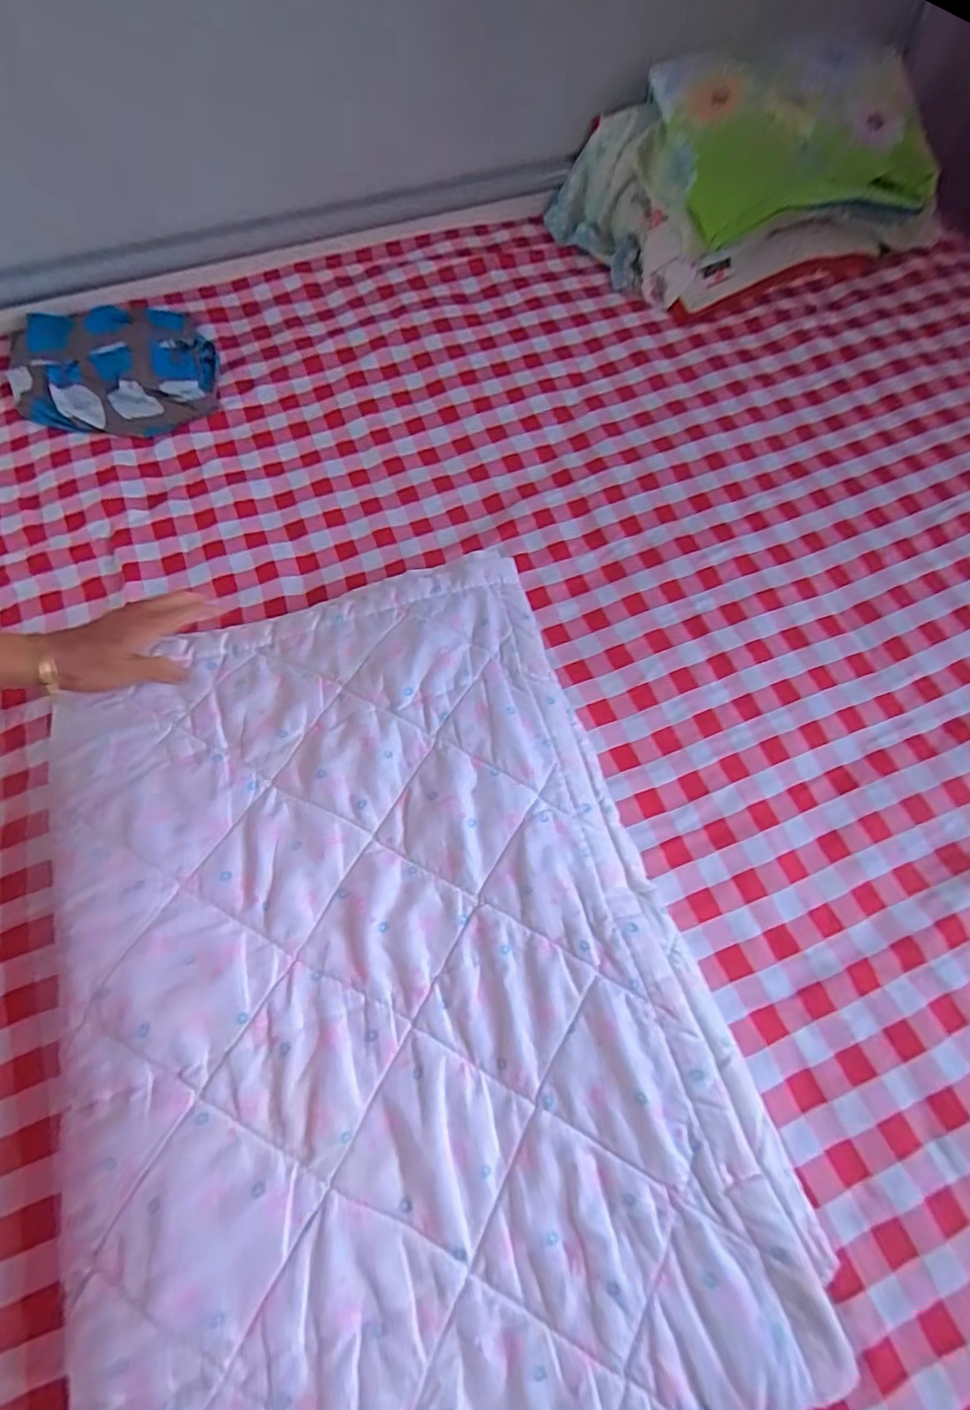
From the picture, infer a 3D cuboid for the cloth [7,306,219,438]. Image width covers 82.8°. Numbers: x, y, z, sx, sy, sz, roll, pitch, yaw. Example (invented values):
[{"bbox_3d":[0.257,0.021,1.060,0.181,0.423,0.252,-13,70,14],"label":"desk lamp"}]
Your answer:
[{"bbox_3d":[-0.505,-0.453,0.748,0.265,0.041,0.243,-17,68,-8],"label":"cloth"}]

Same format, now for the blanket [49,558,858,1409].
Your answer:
[{"bbox_3d":[-0.084,0.179,0.416,0.448,0.048,0.627,-19,68,-8],"label":"blanket"}]

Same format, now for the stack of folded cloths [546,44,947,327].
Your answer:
[{"bbox_3d":[0.377,-0.783,0.810,0.495,0.195,0.287,-18,68,-8],"label":"stack of folded cloths"}]

